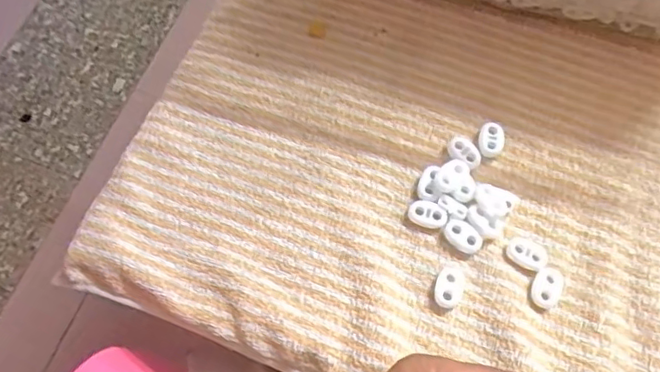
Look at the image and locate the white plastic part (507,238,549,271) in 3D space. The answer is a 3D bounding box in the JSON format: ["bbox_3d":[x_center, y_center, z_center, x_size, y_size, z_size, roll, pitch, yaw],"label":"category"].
[{"bbox_3d":[0.112,0.038,0.336,0.022,0.004,0.015,22,69,10],"label":"white plastic part"}]

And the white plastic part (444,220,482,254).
[{"bbox_3d":[0.076,0.029,0.339,0.015,0.004,0.022,-42,73,-16],"label":"white plastic part"}]

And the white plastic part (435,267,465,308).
[{"bbox_3d":[0.067,0.056,0.329,0.015,0.004,0.023,14,68,6],"label":"white plastic part"}]

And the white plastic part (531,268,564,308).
[{"bbox_3d":[0.121,0.056,0.328,0.015,0.004,0.023,23,69,10],"label":"white plastic part"}]

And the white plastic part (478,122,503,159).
[{"bbox_3d":[0.099,-0.029,0.363,0.015,0.006,0.022,13,68,6],"label":"white plastic part"}]

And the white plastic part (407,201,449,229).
[{"bbox_3d":[0.057,0.017,0.346,0.022,0.005,0.015,21,69,9],"label":"white plastic part"}]

